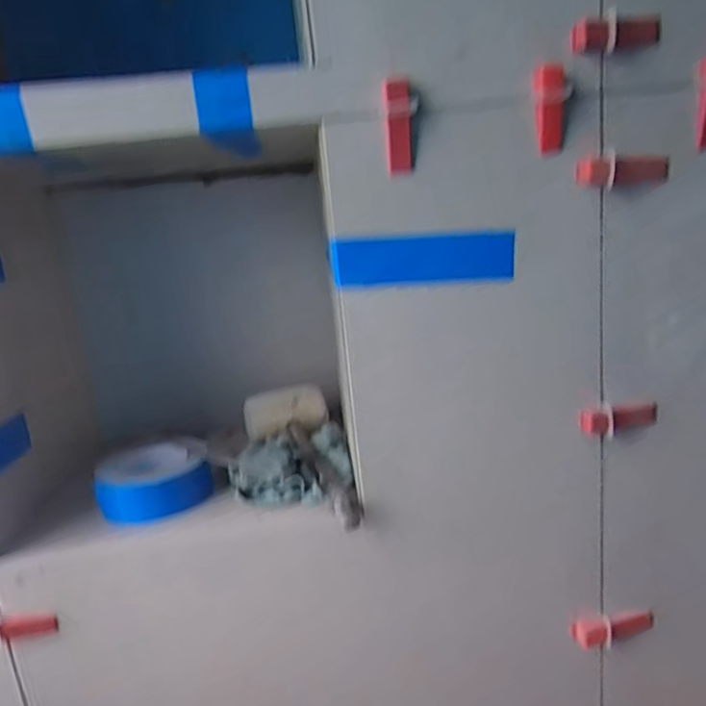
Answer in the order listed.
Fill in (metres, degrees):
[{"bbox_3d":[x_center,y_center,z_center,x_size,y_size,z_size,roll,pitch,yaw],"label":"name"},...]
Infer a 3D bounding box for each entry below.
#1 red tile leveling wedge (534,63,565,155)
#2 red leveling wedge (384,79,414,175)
[{"bbox_3d":[0.165,-0.203,0.467,0.023,0.067,0.020,0,15,24],"label":"red tile leveling wedge"},{"bbox_3d":[0.038,-0.186,0.461,0.021,0.071,0.019,-4,14,7],"label":"red leveling wedge"}]

